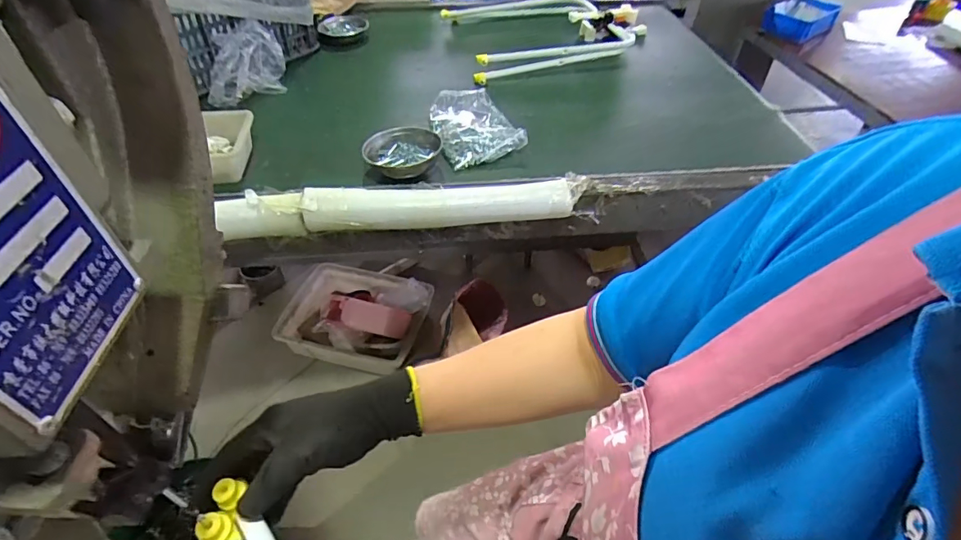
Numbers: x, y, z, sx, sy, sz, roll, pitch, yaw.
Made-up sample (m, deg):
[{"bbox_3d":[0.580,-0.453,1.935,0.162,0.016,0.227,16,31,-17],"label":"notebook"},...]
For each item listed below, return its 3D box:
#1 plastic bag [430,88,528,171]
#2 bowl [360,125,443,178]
[{"bbox_3d":[-0.024,-0.324,1.070,0.190,0.043,0.267,-19,48,-18],"label":"plastic bag"},{"bbox_3d":[-0.151,-0.233,0.960,0.153,0.045,0.153,0,45,0],"label":"bowl"}]

